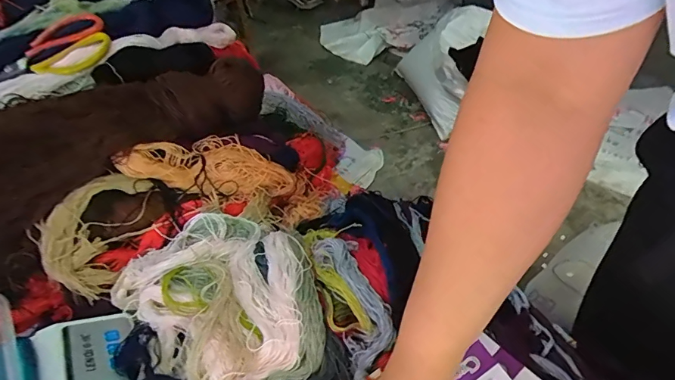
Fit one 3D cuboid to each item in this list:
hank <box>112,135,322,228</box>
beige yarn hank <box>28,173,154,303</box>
[{"bbox_3d":[-0.137,-0.019,0.558,0.257,0.051,0.085,16,40,-23],"label":"hank"},{"bbox_3d":[-0.281,0.044,0.500,0.092,0.032,0.140,27,75,-20],"label":"beige yarn hank"}]

